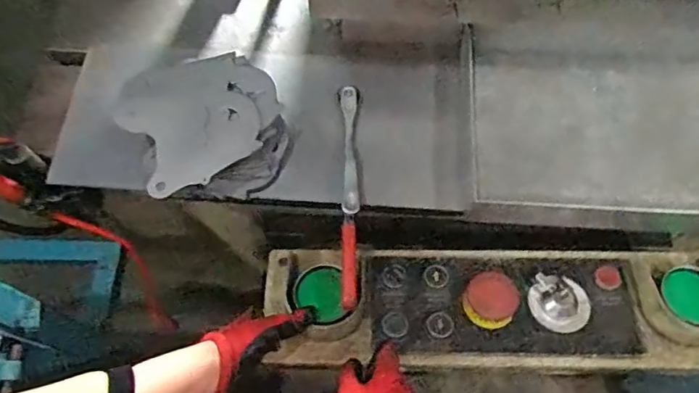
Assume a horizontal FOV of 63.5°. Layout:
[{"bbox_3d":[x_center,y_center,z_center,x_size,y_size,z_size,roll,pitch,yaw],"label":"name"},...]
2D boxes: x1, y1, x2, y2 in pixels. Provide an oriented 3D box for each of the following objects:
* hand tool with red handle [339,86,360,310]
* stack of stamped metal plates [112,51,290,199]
[{"bbox_3d":[0.000,-0.010,0.625,0.021,0.050,0.253,-1,65,1],"label":"hand tool with red handle"},{"bbox_3d":[-0.160,-0.078,0.639,0.163,0.066,0.166,-25,67,-10],"label":"stack of stamped metal plates"}]

